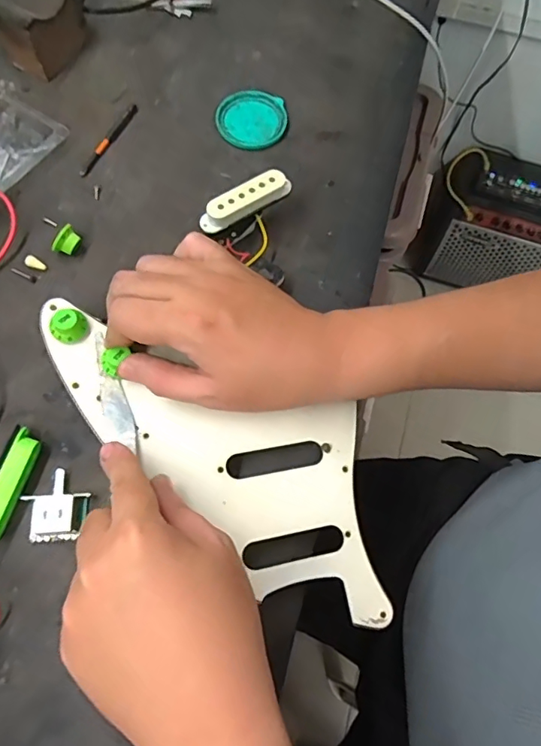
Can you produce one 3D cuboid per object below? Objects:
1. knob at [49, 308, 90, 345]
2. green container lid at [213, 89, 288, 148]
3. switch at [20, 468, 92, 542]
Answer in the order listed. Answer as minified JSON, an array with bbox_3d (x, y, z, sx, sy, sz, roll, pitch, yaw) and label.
[{"bbox_3d":[-0.138,-0.031,0.347,0.024,0.017,0.019,-32,75,-13],"label":"knob"},{"bbox_3d":[-0.017,-0.234,0.466,0.063,0.006,0.060,1,70,-2],"label":"green container lid"},{"bbox_3d":[-0.143,0.089,0.341,0.040,0.012,0.045,-1,70,-3],"label":"switch"}]

